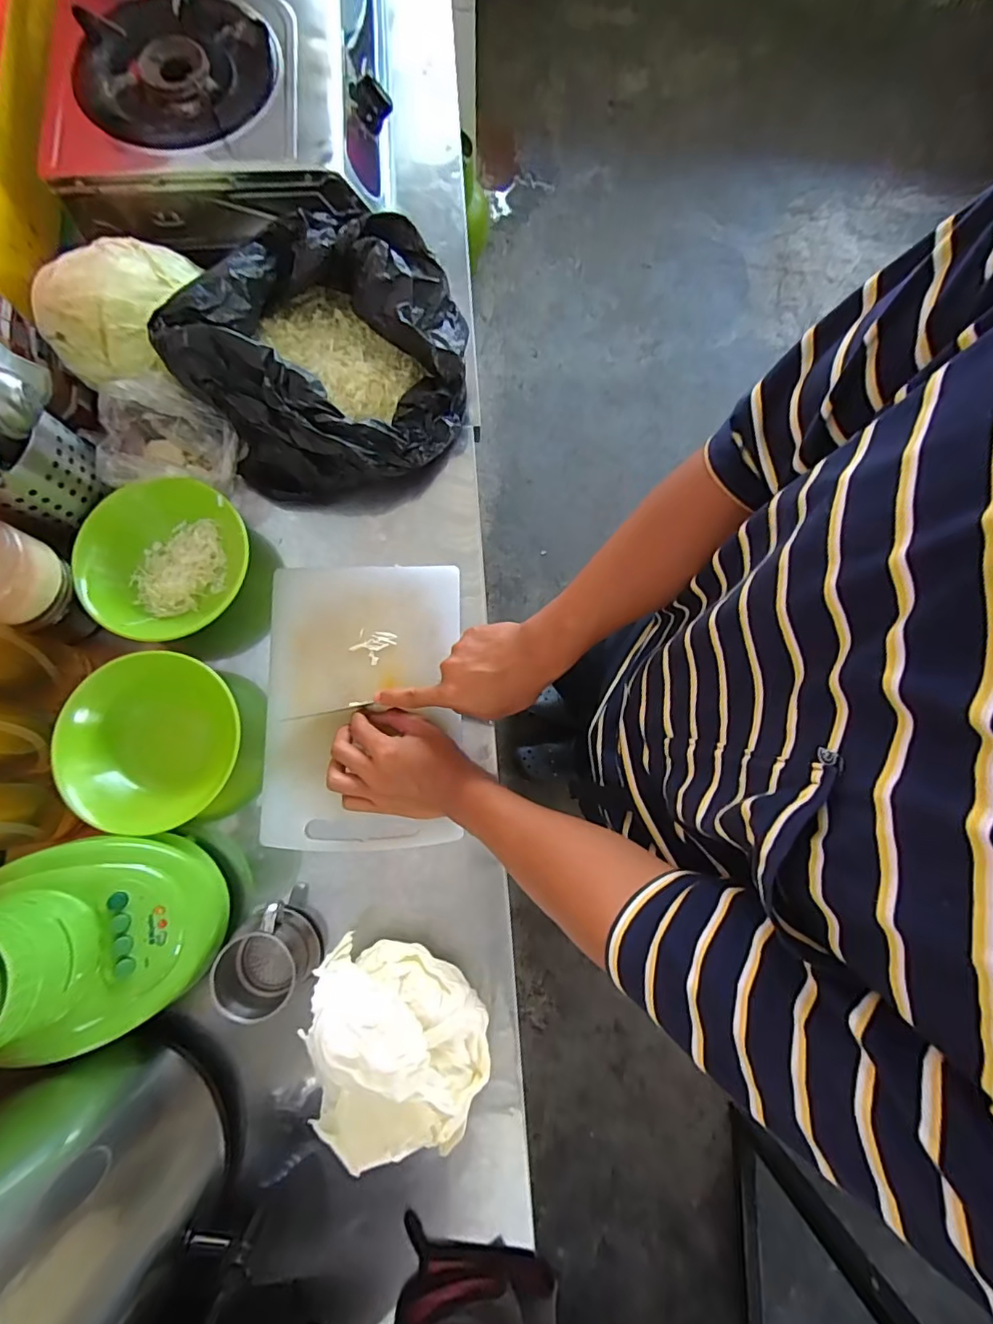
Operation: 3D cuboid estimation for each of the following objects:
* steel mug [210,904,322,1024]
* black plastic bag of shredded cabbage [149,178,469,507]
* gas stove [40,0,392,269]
[{"bbox_3d":[-0.219,0.288,0.517,0.086,0.072,0.088,41,81,6],"label":"steel mug"},{"bbox_3d":[-0.172,-0.332,0.579,0.249,0.118,0.301,34,80,5],"label":"black plastic bag of shredded cabbage"},{"bbox_3d":[-0.345,-0.801,0.656,0.397,0.126,0.570,-5,79,-2],"label":"gas stove"}]

